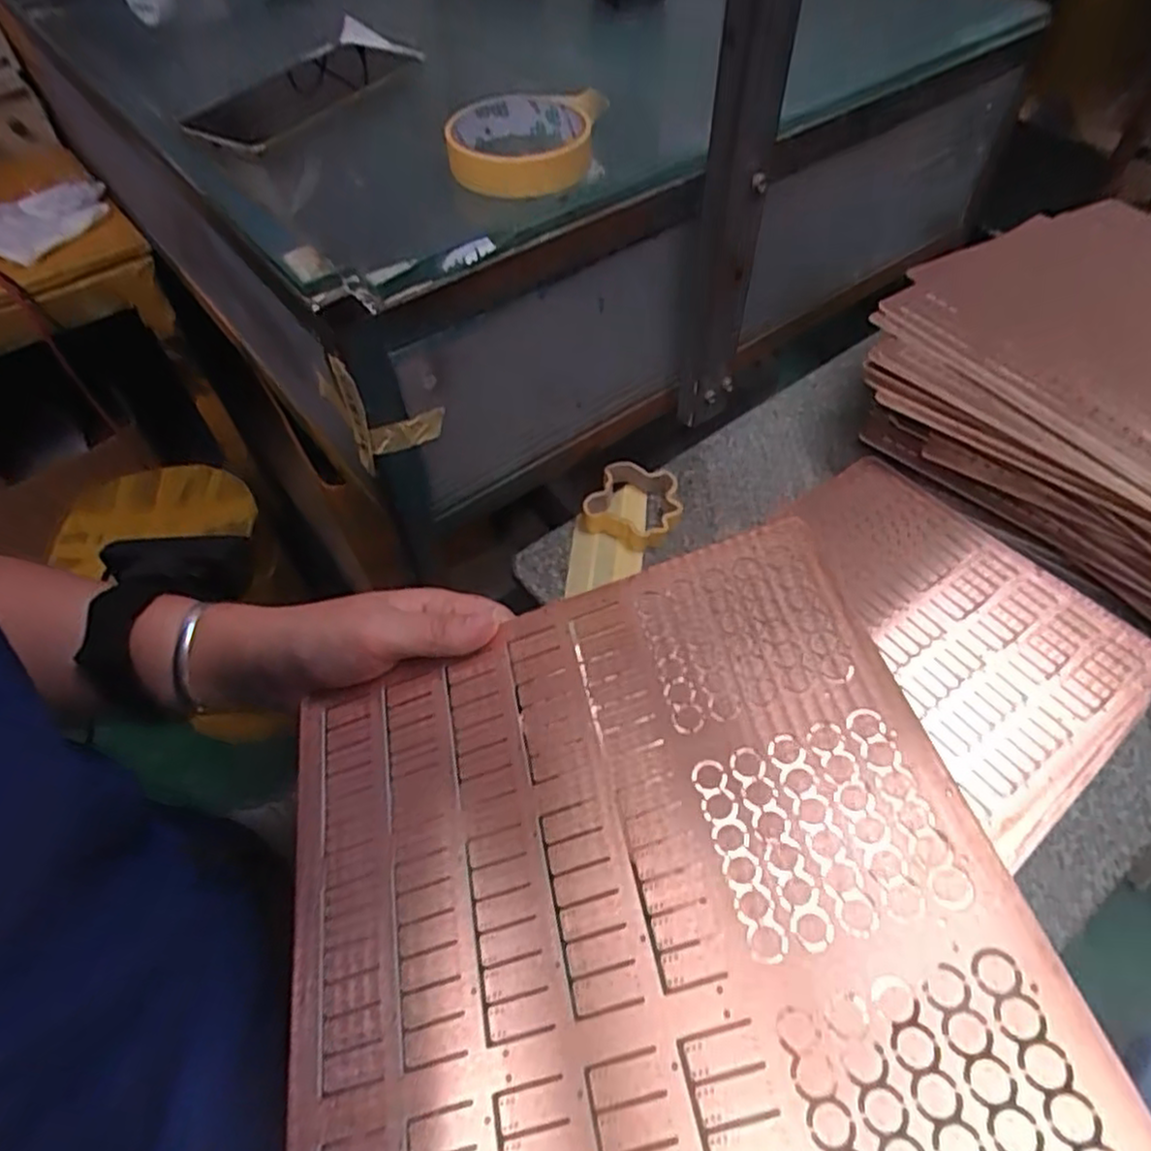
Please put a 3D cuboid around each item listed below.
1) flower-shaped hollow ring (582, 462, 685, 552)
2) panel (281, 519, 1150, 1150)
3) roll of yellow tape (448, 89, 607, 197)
[{"bbox_3d":[0.048,-0.056,0.571,0.070,0.021,0.075,-2,54,3],"label":"flower-shaped hollow ring"},{"bbox_3d":[0.019,0.142,0.220,0.240,0.005,0.320,-21,51,5],"label":"panel"},{"bbox_3d":[-0.031,-0.254,0.422,0.085,0.028,0.093,-2,54,3],"label":"roll of yellow tape"}]

